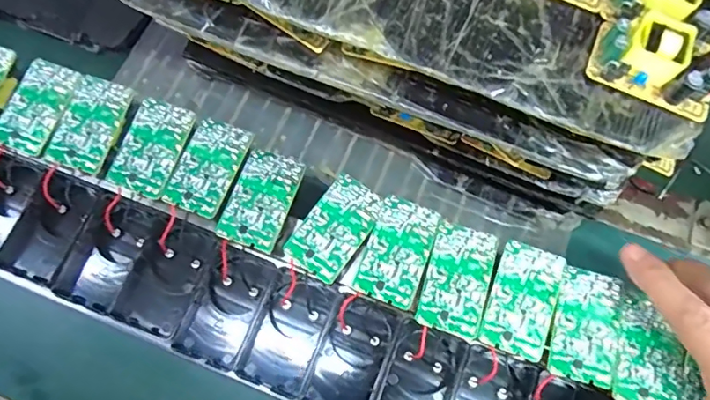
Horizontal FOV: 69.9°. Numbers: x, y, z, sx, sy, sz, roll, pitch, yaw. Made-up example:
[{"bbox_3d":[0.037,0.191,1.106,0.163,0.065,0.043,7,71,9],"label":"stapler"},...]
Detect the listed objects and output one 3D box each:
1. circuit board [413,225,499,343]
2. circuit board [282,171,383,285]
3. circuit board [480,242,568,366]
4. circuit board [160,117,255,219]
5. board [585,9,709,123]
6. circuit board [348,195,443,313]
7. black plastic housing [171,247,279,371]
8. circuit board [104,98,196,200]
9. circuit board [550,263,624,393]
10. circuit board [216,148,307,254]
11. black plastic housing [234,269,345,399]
[{"bbox_3d":[0.062,0.047,0.305,0.037,0.006,0.065,17,73,6],"label":"circuit board"},{"bbox_3d":[-0.011,0.016,0.314,0.037,0.004,0.063,34,75,11],"label":"circuit board"},{"bbox_3d":[0.100,0.059,0.301,0.038,0.006,0.063,20,73,6],"label":"circuit board"},{"bbox_3d":[-0.094,-0.021,0.330,0.037,0.005,0.062,21,73,7],"label":"circuit board"},{"bbox_3d":[0.155,-0.070,0.257,0.062,0.022,0.034,23,74,7],"label":"board"},{"bbox_3d":[0.026,0.031,0.310,0.036,0.004,0.062,21,73,7],"label":"circuit board"},{"bbox_3d":[-0.080,0.069,0.330,0.039,0.020,0.072,23,74,7],"label":"black plastic housing"},{"bbox_3d":[-0.132,-0.035,0.330,0.037,0.004,0.061,20,73,7],"label":"circuit board"},{"bbox_3d":[0.136,0.073,0.296,0.035,0.004,0.063,16,73,5],"label":"circuit board"},{"bbox_3d":[-0.059,-0.001,0.321,0.036,0.004,0.063,19,68,4],"label":"circuit board"},{"bbox_3d":[-0.041,0.083,0.321,0.042,0.021,0.073,23,74,8],"label":"black plastic housing"}]

